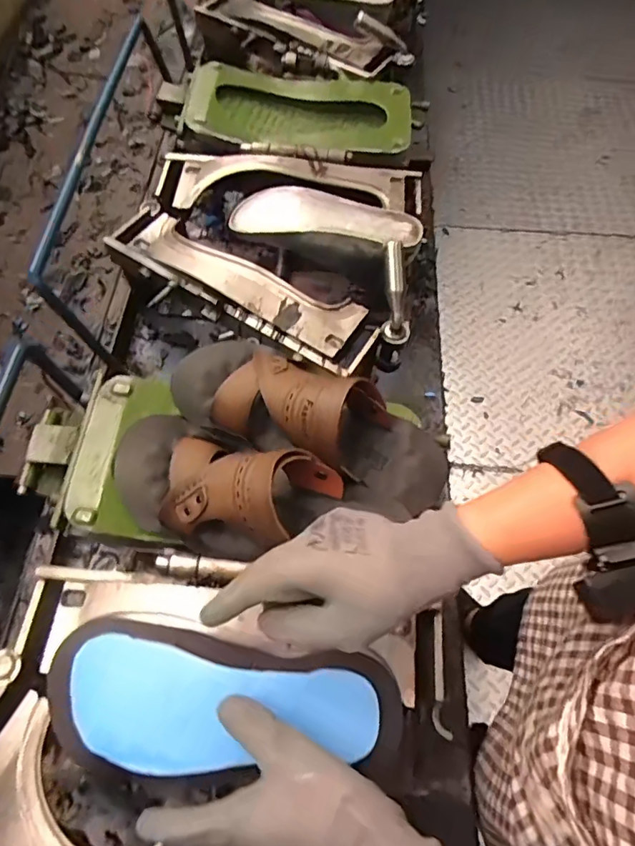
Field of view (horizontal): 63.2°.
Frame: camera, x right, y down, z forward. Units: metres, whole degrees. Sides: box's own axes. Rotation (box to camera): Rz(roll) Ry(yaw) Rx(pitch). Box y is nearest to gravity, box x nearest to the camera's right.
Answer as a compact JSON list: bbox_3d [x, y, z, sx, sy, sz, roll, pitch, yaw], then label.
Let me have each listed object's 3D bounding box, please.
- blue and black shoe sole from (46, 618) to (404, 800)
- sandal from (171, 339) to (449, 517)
[{"bbox_3d":[-0.077,0.227,0.413,0.282,0.035,0.109,5,63,-1],"label":"blue and black shoe sole"},{"bbox_3d":[-0.006,-0.012,0.498,0.283,0.102,0.097,23,64,9],"label":"sandal"}]

